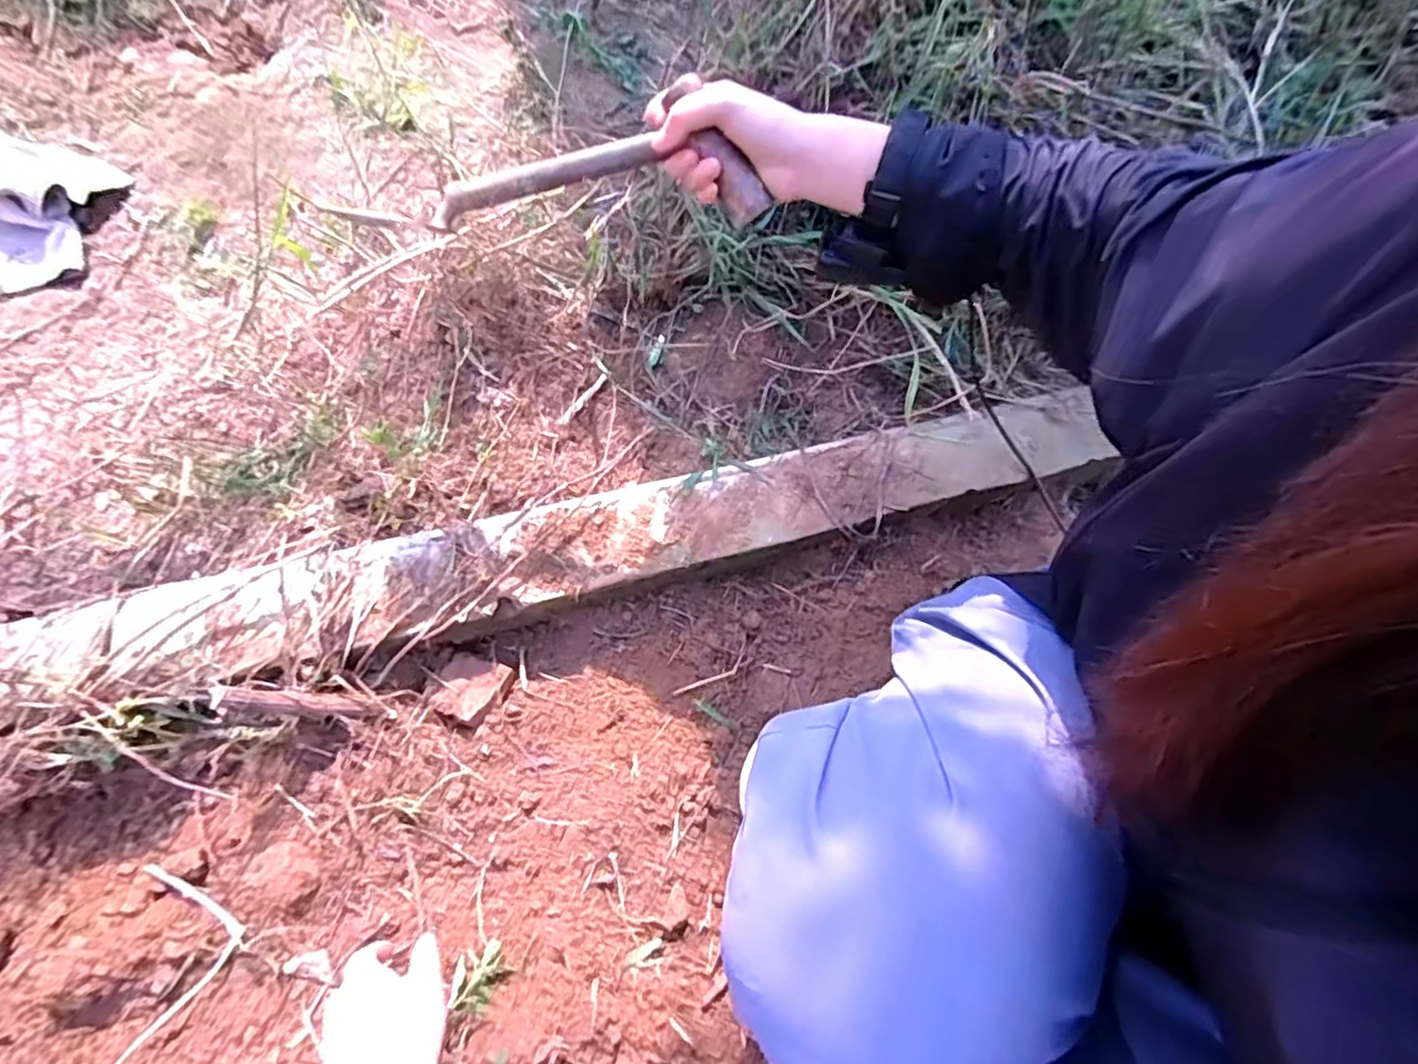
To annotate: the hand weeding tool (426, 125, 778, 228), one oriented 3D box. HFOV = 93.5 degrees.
[{"bbox_3d":[-0.076,-0.240,0.467,0.235,0.046,0.034,2,67,6],"label":"hand weeding tool"}]

